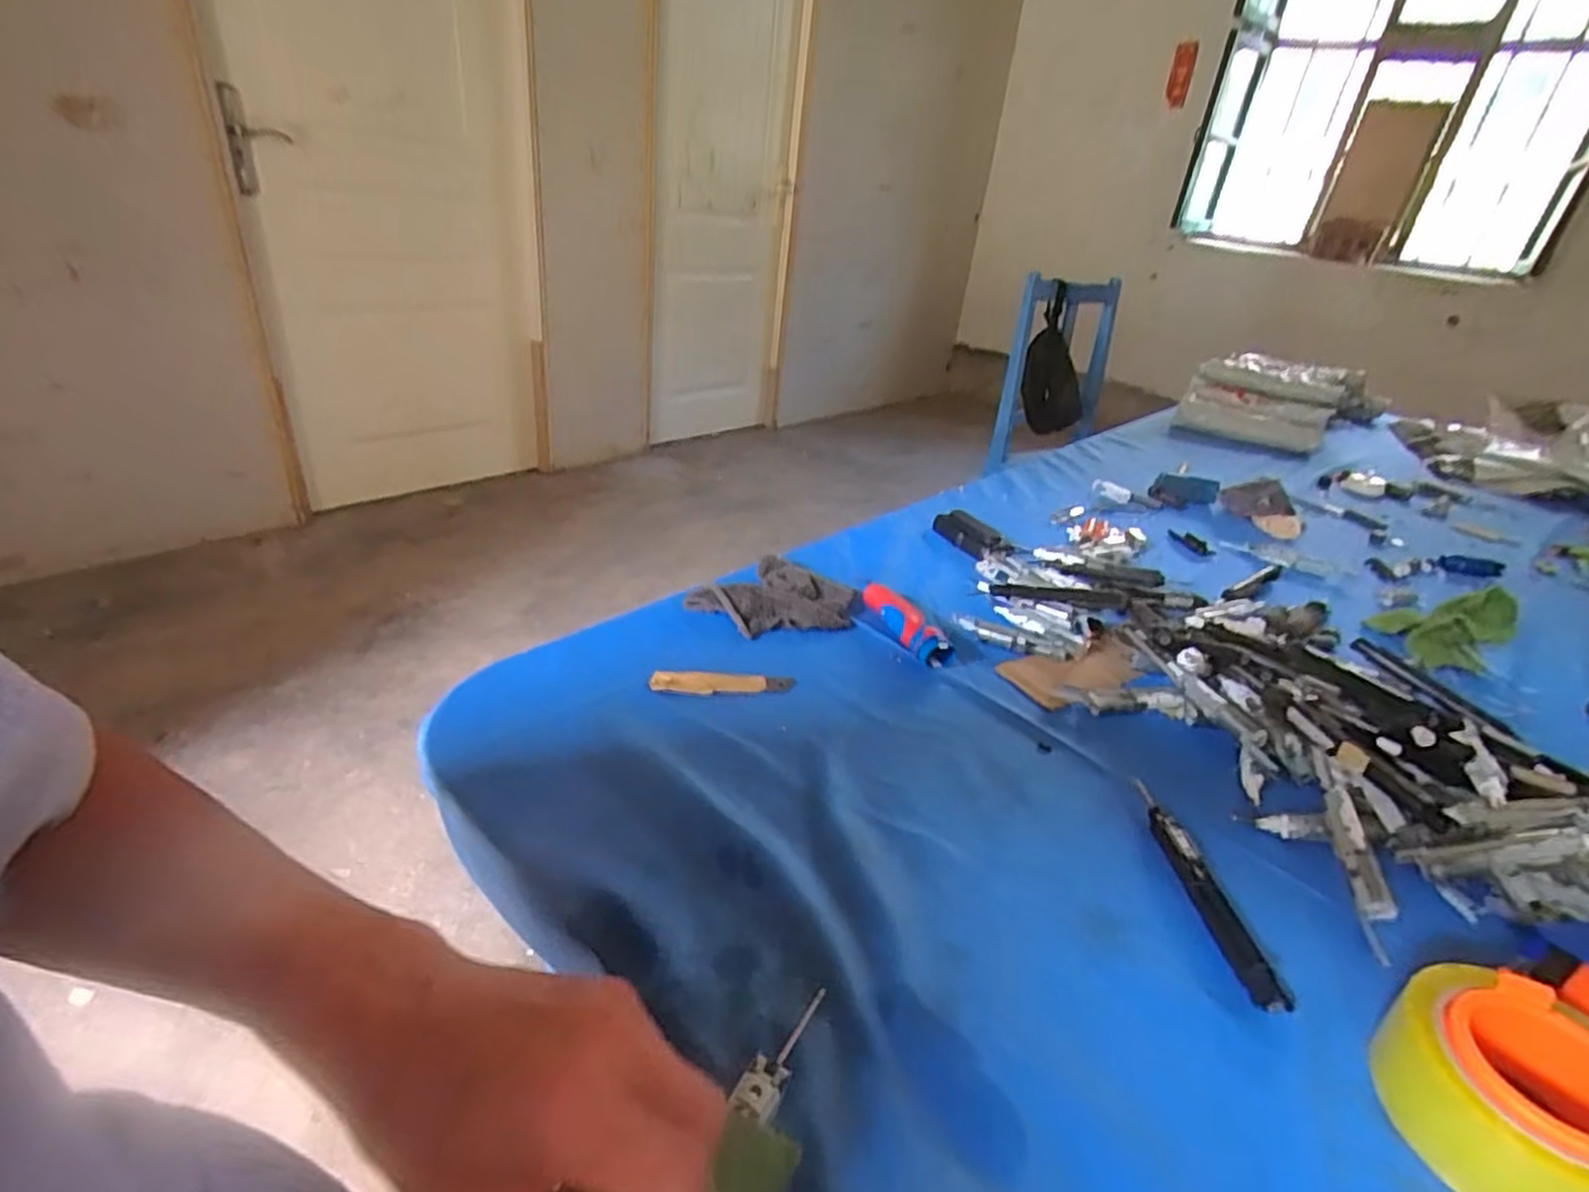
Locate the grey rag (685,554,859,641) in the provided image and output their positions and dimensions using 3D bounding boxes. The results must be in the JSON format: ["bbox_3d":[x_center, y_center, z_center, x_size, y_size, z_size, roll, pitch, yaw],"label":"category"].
[{"bbox_3d":[-0.014,0.004,0.722,0.138,0.025,0.117,21,32,24],"label":"grey rag"}]

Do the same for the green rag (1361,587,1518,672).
[{"bbox_3d":[0.692,0.032,0.777,0.132,0.051,0.098,-3,30,-17],"label":"green rag"}]

